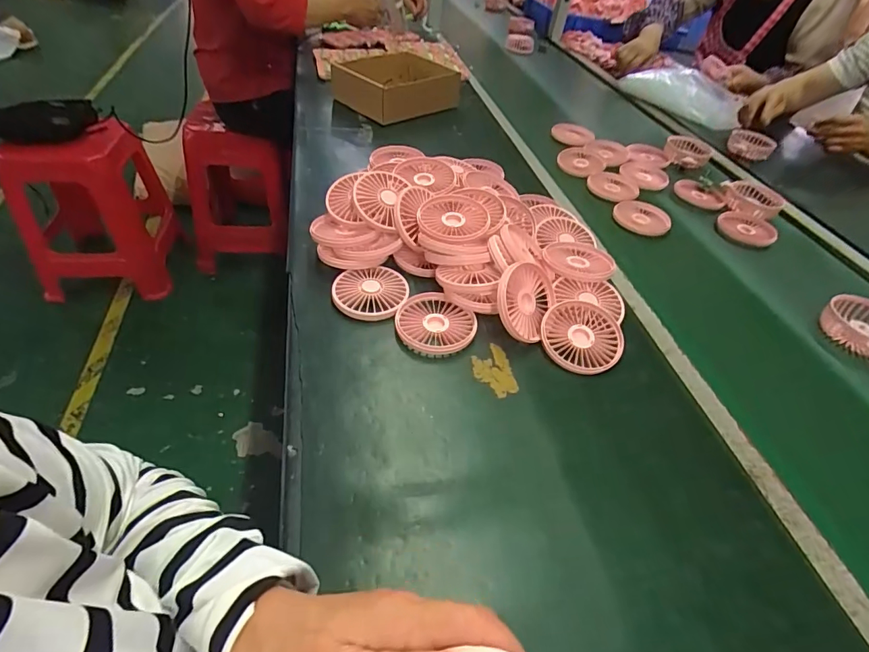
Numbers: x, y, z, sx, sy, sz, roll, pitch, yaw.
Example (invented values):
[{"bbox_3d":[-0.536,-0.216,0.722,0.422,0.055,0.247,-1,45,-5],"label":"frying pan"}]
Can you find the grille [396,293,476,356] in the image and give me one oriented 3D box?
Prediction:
[{"bbox_3d":[-0.001,-0.001,0.517,0.085,0.016,0.081,4,44,-3],"label":"grille"}]

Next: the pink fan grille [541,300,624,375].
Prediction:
[{"bbox_3d":[0.167,0.010,0.518,0.087,0.009,0.096,15,57,12],"label":"pink fan grille"}]

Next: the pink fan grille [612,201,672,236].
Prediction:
[{"bbox_3d":[0.346,-0.184,0.769,0.087,0.013,0.087,0,44,-7],"label":"pink fan grille"}]

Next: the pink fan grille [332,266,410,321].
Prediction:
[{"bbox_3d":[-0.074,-0.039,0.542,0.088,0.017,0.076,-9,46,-16],"label":"pink fan grille"}]

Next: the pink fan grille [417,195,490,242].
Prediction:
[{"bbox_3d":[0.024,-0.137,0.578,0.086,0.018,0.094,4,44,-3],"label":"pink fan grille"}]

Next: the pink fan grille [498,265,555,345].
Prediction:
[{"bbox_3d":[0.101,-0.033,0.517,0.077,0.013,0.088,42,63,-25],"label":"pink fan grille"}]

